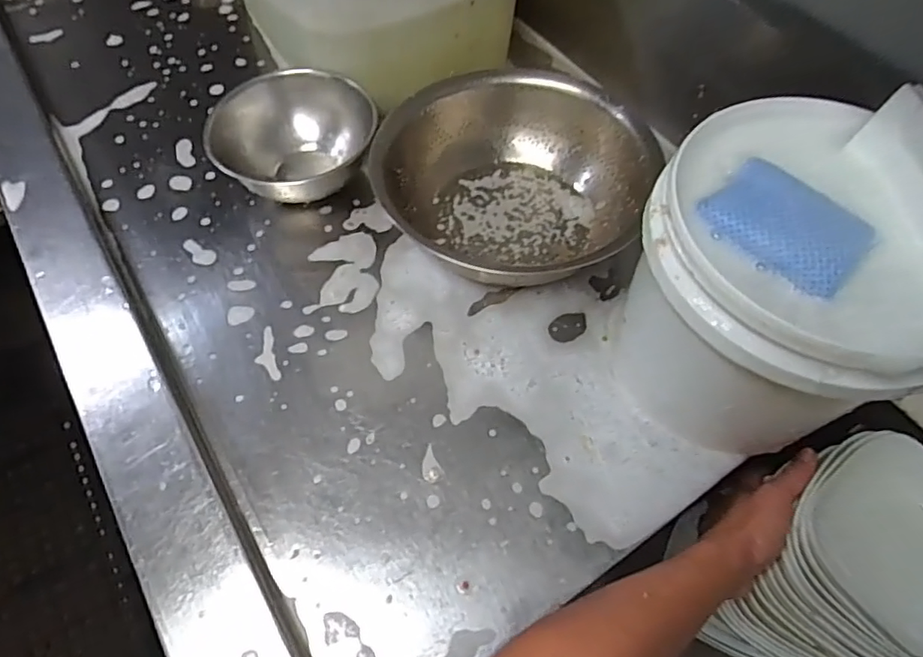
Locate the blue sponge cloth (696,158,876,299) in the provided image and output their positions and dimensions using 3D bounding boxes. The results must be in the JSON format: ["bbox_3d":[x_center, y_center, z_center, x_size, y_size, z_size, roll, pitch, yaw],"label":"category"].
[{"bbox_3d":[0.218,-0.072,0.386,0.096,0.026,0.066,39,67,20],"label":"blue sponge cloth"}]

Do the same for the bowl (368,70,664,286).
[{"bbox_3d":[0.043,-0.147,0.599,0.247,0.092,0.227,23,61,13],"label":"bowl"}]

